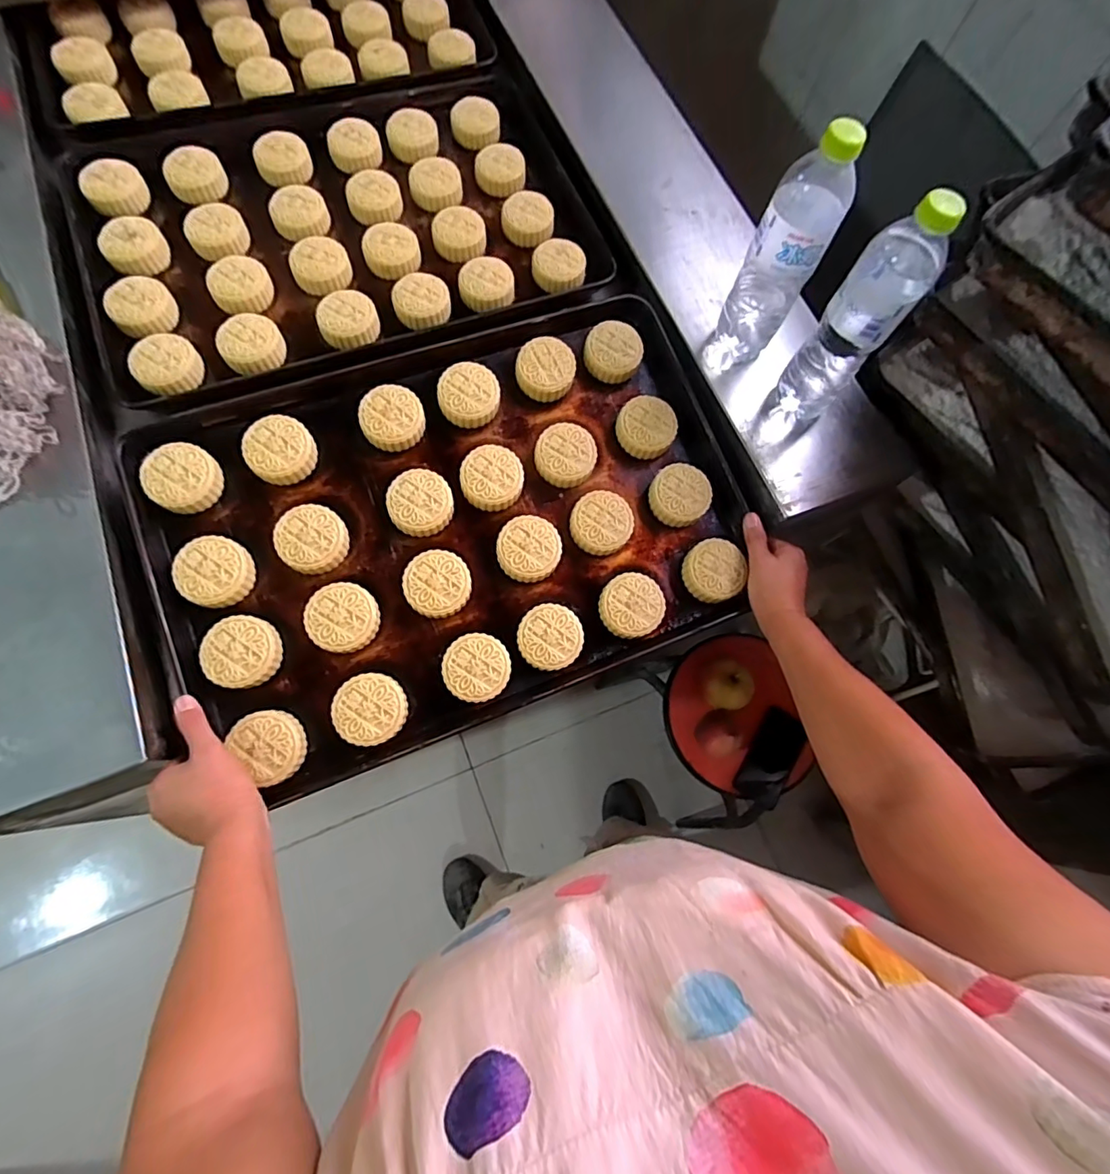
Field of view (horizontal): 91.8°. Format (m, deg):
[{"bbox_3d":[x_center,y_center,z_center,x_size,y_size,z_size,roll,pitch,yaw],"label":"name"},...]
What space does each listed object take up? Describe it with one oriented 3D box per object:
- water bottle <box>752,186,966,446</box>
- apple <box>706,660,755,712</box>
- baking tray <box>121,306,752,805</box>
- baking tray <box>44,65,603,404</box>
[{"bbox_3d":[0.277,-0.235,0.520,0.073,0.254,0.059,30,67,11],"label":"water bottle"},{"bbox_3d":[0.297,0.170,0.917,0.081,0.064,0.077,1,65,-2],"label":"apple"},{"bbox_3d":[-0.093,-0.070,0.571,0.590,0.035,0.394,-21,82,-11],"label":"baking tray"},{"bbox_3d":[-0.275,-0.471,0.685,0.592,0.044,0.423,-22,76,-11],"label":"baking tray"}]

